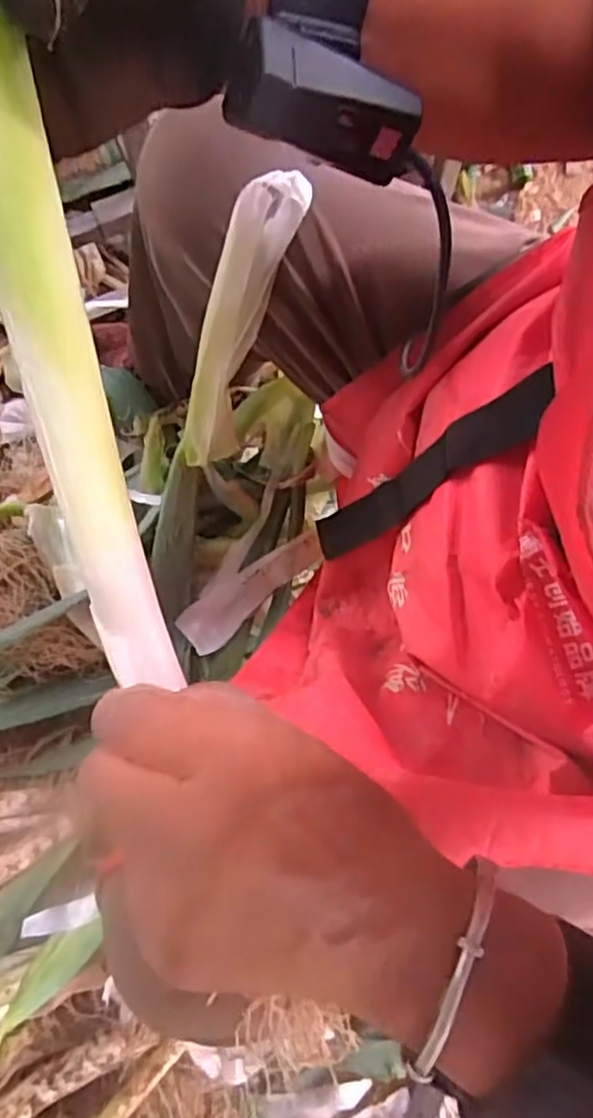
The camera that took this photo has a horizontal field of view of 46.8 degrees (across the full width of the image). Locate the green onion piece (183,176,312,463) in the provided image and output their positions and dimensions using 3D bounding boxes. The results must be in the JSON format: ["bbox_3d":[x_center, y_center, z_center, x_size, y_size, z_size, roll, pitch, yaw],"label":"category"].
[{"bbox_3d":[-0.039,-0.147,0.448,0.035,0.201,0.027,30,41,6],"label":"green onion piece"}]

